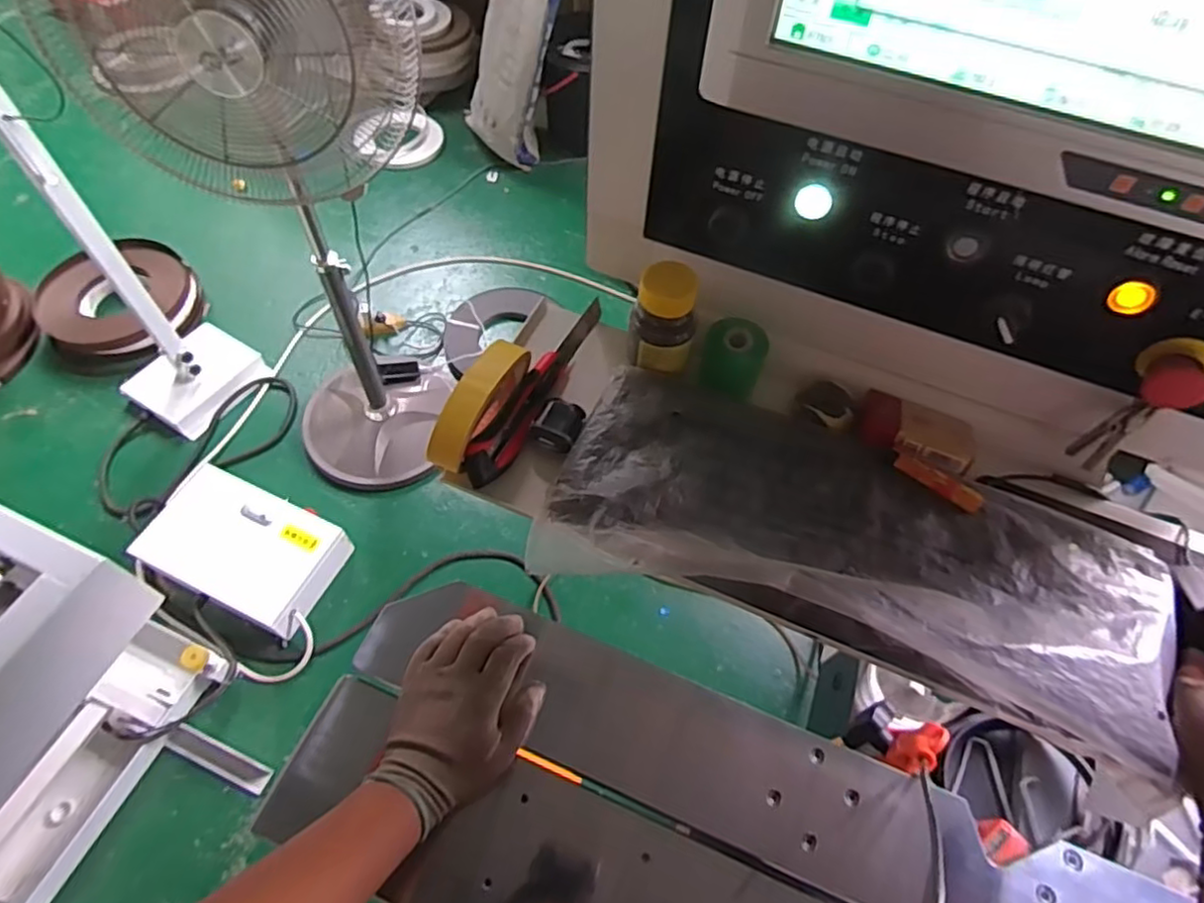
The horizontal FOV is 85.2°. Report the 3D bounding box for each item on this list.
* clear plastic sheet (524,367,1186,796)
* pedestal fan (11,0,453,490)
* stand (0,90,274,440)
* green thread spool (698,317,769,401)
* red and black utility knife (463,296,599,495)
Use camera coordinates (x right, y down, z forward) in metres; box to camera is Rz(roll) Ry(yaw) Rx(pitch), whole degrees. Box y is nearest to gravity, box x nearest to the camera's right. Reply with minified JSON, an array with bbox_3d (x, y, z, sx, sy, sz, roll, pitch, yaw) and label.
[{"bbox_3d":[0.187,0.060,0.490,0.443,0.050,0.192,18,59,7],"label":"clear plastic sheet"},{"bbox_3d":[-0.546,-0.390,1.273,0.373,1.225,0.388,36,63,17],"label":"pedestal fan"},{"bbox_3d":[-1.073,-0.433,1.395,0.246,0.997,0.286,26,60,12],"label":"stand"},{"bbox_3d":[0.113,-0.082,0.562,0.051,0.042,0.046,15,59,5],"label":"green thread spool"},{"bbox_3d":[-0.054,-0.061,0.574,0.028,0.025,0.223,23,60,10],"label":"red and black utility knife"}]

